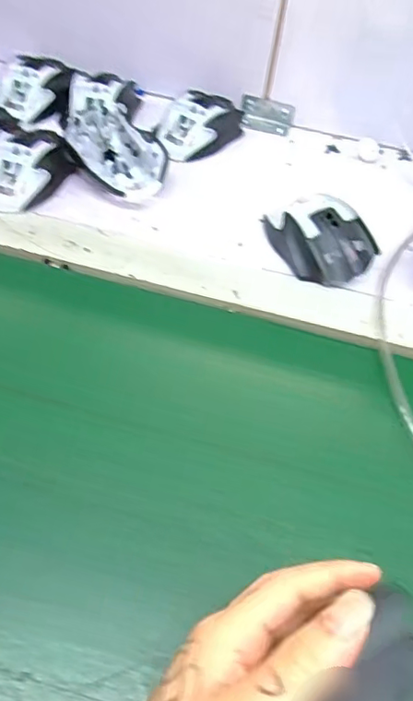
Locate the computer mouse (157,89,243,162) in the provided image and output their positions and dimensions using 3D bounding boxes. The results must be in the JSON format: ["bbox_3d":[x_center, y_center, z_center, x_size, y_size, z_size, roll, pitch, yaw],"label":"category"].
[{"bbox_3d":[-0.005,-0.244,0.594,0.064,0.037,0.117,36,56,21],"label":"computer mouse"}]

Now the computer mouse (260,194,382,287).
[{"bbox_3d":[0.099,-0.102,0.490,0.069,0.039,0.104,-19,56,-20],"label":"computer mouse"}]

